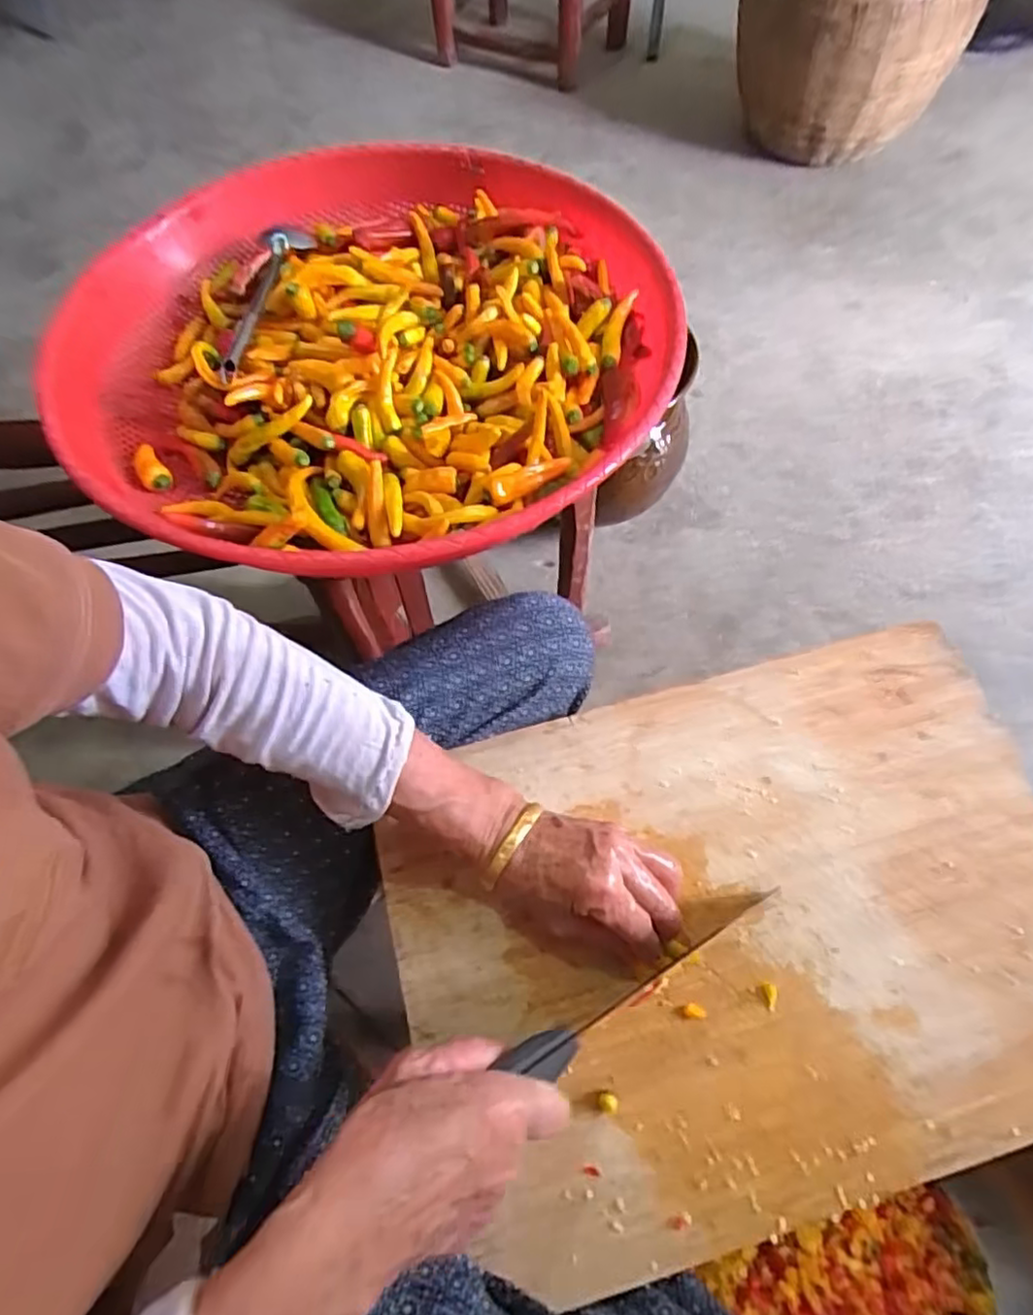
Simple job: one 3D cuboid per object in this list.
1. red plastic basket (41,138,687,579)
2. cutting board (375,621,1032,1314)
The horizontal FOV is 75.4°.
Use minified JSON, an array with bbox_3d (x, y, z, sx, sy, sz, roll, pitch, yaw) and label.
[{"bbox_3d":[-0.116,-0.250,0.520,0.462,0.061,0.449,-1,64,3],"label":"red plastic basket"},{"bbox_3d":[0.149,0.164,0.431,0.436,0.019,0.307,-15,64,-4],"label":"cutting board"}]

